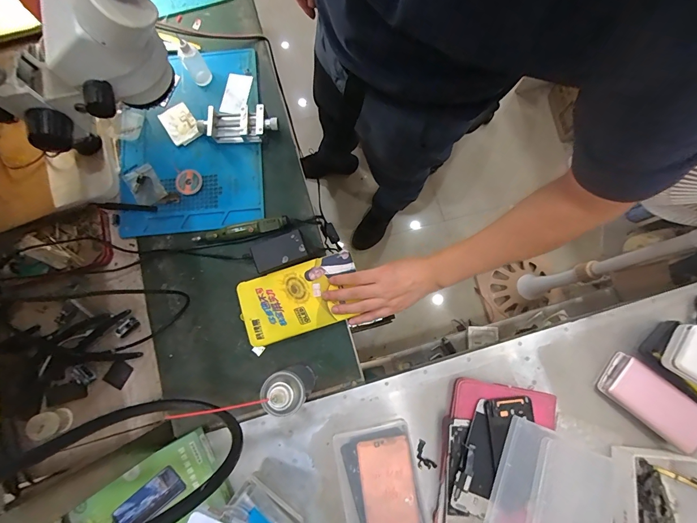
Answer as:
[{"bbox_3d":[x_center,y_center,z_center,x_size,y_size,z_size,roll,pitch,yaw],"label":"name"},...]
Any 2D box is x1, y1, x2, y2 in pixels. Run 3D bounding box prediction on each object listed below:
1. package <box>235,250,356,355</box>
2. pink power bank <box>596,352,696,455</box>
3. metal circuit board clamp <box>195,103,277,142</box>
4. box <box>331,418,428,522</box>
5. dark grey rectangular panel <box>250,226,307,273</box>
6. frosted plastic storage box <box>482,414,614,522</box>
[{"bbox_3d":[-0.077,0.058,0.526,0.188,0.018,0.112,-22,77,-3],"label":"package"},{"bbox_3d":[0.437,0.199,0.474,0.129,0.025,0.068,41,82,7],"label":"pink power bank"},{"bbox_3d":[-0.195,-0.243,0.587,0.139,0.036,0.059,1,79,2],"label":"metal circuit board clamp"},{"bbox_3d":[0.048,0.330,0.453,0.110,0.018,0.191,-13,80,-2],"label":"box"},{"bbox_3d":[-0.113,-0.017,0.535,0.086,0.018,0.057,-24,81,-4],"label":"dark grey rectangular panel"},{"bbox_3d":[0.266,0.323,0.432,0.162,0.054,0.185,20,78,6],"label":"frosted plastic storage box"}]

